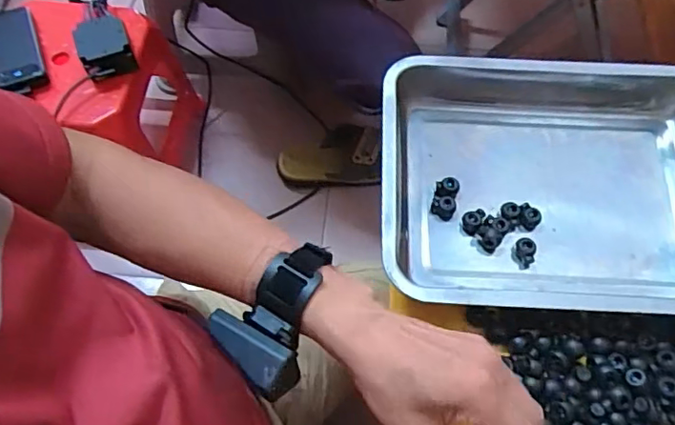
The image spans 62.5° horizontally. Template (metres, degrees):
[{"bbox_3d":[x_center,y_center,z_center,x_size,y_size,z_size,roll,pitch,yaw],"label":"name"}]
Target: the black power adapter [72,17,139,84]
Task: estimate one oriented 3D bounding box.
[{"bbox_3d":[-0.352,-0.250,0.842,0.075,0.034,0.092,-21,65,-11],"label":"black power adapter"}]

